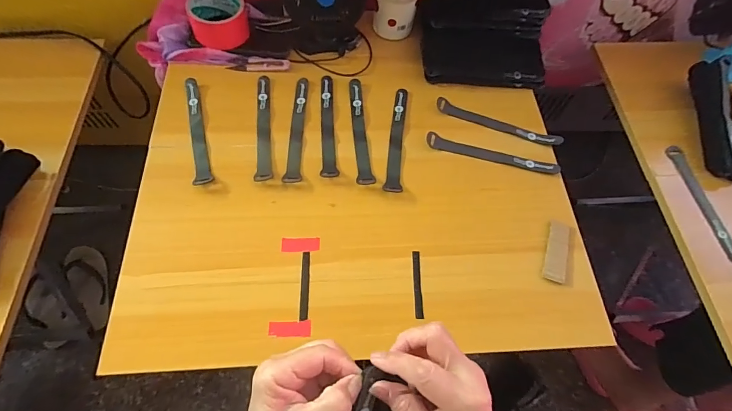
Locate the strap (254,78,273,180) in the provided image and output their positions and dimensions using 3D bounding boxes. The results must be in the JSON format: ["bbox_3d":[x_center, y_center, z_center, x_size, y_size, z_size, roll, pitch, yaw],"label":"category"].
[{"bbox_3d":[-0.150,-0.119,0.555,0.023,0.004,0.188,-4,64,-5],"label":"strap"}]

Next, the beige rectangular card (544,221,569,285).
[{"bbox_3d":[0.251,0.060,0.490,0.027,0.008,0.081,19,65,6],"label":"beige rectangular card"}]

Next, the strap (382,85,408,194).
[{"bbox_3d":[0.048,-0.102,0.556,0.025,0.004,0.186,7,62,3],"label":"strap"}]

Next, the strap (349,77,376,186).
[{"bbox_3d":[-0.007,-0.115,0.556,0.024,0.011,0.187,-3,64,-4],"label":"strap"}]

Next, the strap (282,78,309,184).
[{"bbox_3d":[-0.102,-0.116,0.555,0.024,0.004,0.185,1,64,-4],"label":"strap"}]

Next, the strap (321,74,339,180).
[{"bbox_3d":[-0.055,-0.122,0.561,0.023,0.004,0.182,-1,64,-5],"label":"strap"}]

